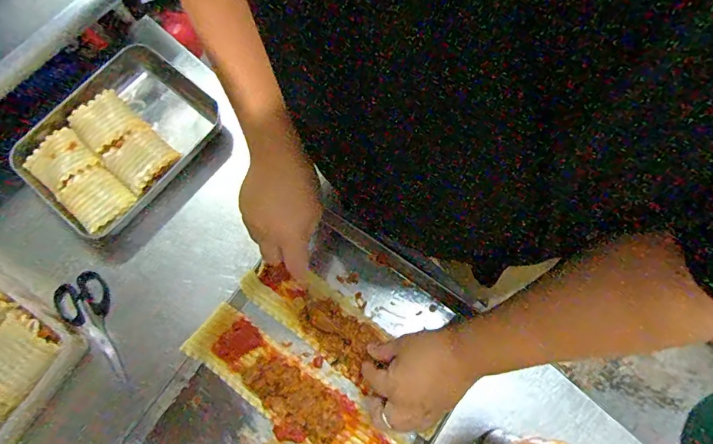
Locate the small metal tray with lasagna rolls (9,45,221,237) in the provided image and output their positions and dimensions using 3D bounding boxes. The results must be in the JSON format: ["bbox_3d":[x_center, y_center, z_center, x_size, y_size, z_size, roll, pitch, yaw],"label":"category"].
[{"bbox_3d":[-0.340,-0.119,0.636,0.184,0.057,0.255,35,79,10],"label":"small metal tray with lasagna rolls"}]

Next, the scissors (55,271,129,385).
[{"bbox_3d":[-0.347,0.141,0.570,0.059,0.009,0.152,-16,75,-20],"label":"scissors"}]

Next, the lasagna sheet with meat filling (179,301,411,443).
[{"bbox_3d":[-0.074,0.223,0.537,0.302,0.032,0.081,35,79,10],"label":"lasagna sheet with meat filling"}]

